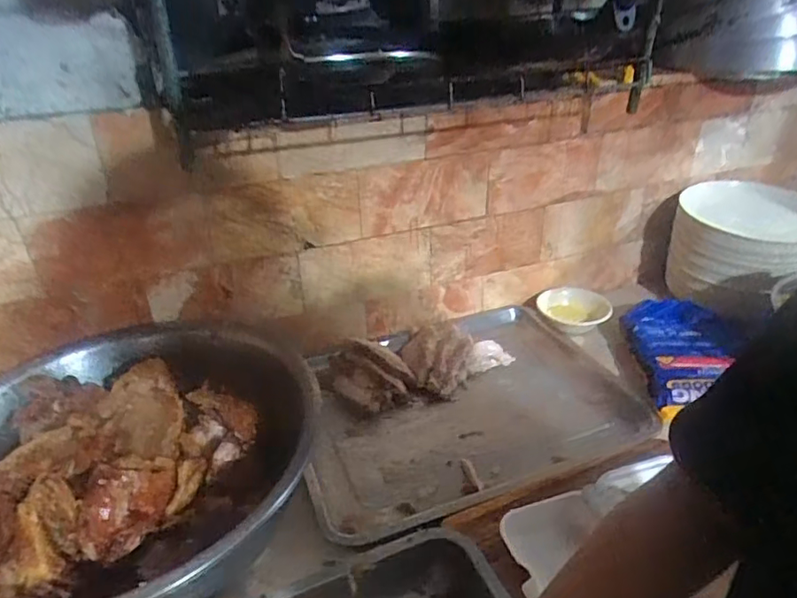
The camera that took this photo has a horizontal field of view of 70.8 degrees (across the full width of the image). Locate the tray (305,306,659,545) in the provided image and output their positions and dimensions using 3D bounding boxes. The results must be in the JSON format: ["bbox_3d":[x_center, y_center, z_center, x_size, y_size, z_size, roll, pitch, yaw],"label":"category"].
[{"bbox_3d":[0.079,0.143,0.774,0.440,0.061,0.339,-14,31,-19],"label":"tray"}]

